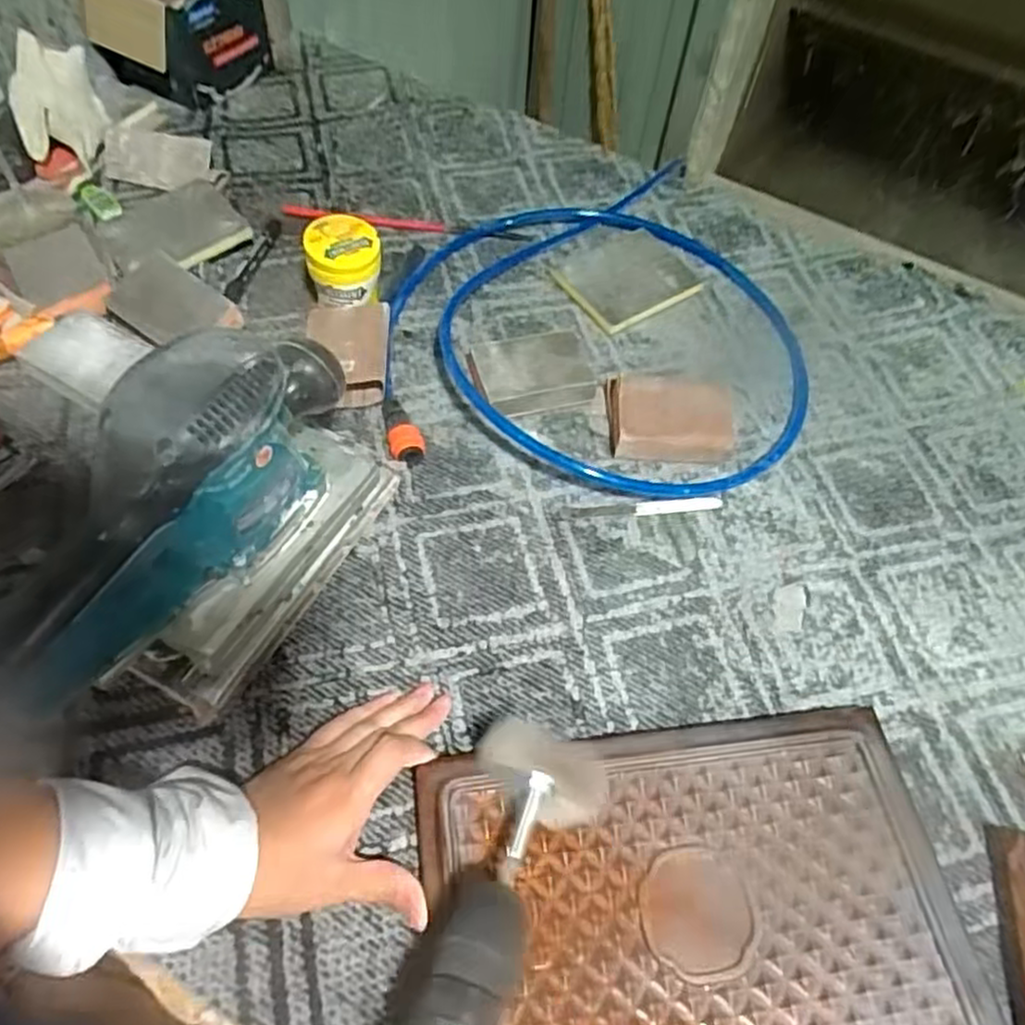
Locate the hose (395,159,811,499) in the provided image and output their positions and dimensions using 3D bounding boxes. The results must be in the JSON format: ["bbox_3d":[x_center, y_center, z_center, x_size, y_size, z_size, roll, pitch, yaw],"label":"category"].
[{"bbox_3d":[0.085,-0.180,0.678,0.381,0.044,0.393,2,58,-3],"label":"hose"}]

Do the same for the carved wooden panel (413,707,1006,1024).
[{"bbox_3d":[0.107,0.229,0.426,0.301,0.030,0.204,-5,58,-8],"label":"carved wooden panel"}]

